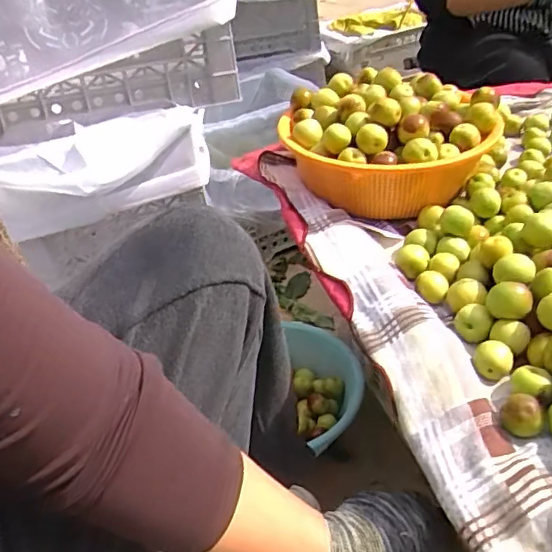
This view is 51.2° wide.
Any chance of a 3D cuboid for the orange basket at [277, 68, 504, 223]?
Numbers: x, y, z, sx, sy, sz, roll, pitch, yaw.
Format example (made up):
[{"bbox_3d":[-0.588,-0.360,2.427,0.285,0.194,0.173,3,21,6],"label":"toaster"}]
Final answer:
[{"bbox_3d":[0.137,-0.169,0.713,0.218,0.113,0.235,-2,33,1],"label":"orange basket"}]

